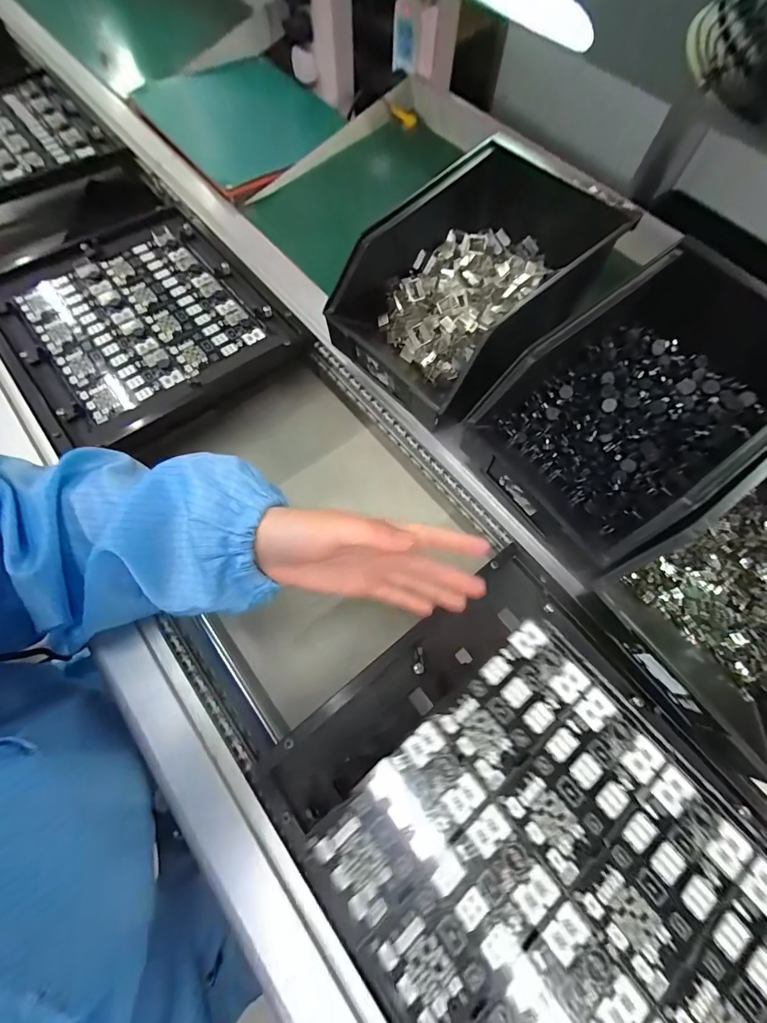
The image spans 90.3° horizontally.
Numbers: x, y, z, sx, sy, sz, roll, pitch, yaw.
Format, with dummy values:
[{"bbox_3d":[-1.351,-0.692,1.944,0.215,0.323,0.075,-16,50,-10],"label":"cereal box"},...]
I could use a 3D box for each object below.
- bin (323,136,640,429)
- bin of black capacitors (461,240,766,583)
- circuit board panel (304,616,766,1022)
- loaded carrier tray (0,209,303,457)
[{"bbox_3d":[0.100,-0.216,0.359,0.172,0.107,0.275,42,72,16],"label":"bin"},{"bbox_3d":[0.204,-0.081,0.327,0.244,0.125,0.150,-36,71,-15],"label":"bin of black capacitors"},{"bbox_3d":[0.102,0.211,0.212,0.205,0.009,0.217,-37,72,-16],"label":"circuit board panel"},{"bbox_3d":[-0.279,-0.223,0.428,0.256,0.019,0.280,-36,71,-15],"label":"loaded carrier tray"}]

